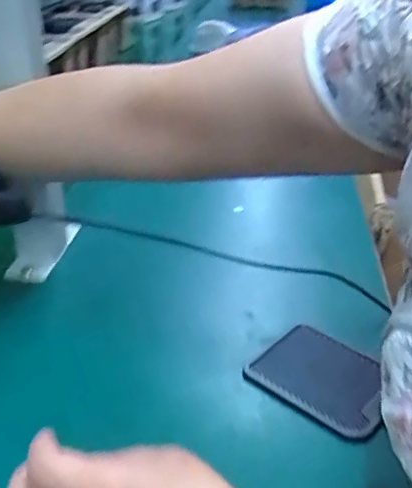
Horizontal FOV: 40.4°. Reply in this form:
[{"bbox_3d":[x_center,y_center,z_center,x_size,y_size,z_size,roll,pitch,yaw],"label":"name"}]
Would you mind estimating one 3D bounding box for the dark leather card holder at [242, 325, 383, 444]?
[{"bbox_3d":[0.087,0.096,0.407,0.098,0.009,0.077,24,41,32],"label":"dark leather card holder"}]

